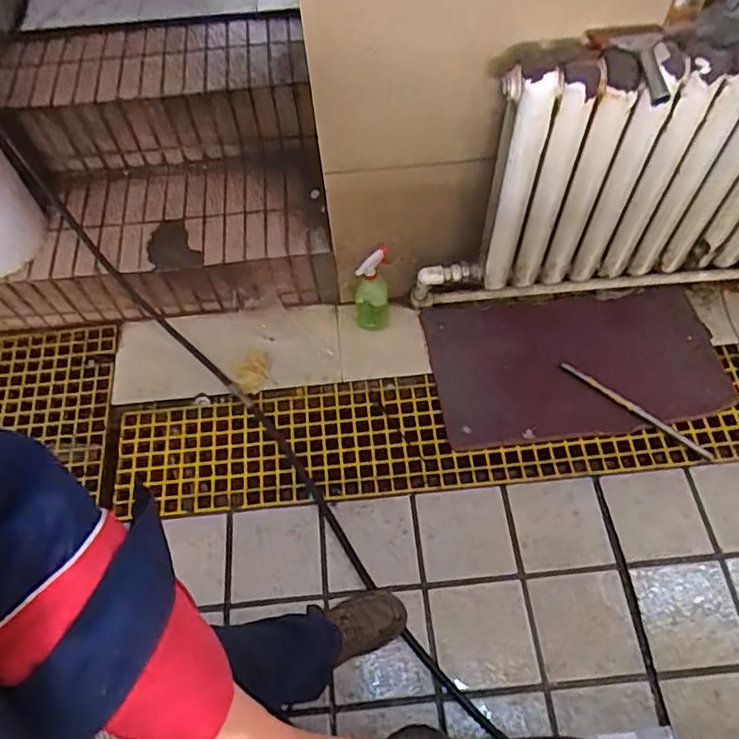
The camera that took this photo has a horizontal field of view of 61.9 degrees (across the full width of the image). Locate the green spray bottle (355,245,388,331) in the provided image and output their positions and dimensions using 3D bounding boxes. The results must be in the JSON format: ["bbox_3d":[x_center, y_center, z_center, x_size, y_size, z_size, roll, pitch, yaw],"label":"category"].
[{"bbox_3d":[0.005,-0.204,1.533,0.088,0.272,0.088,-6,62,0],"label":"green spray bottle"}]

